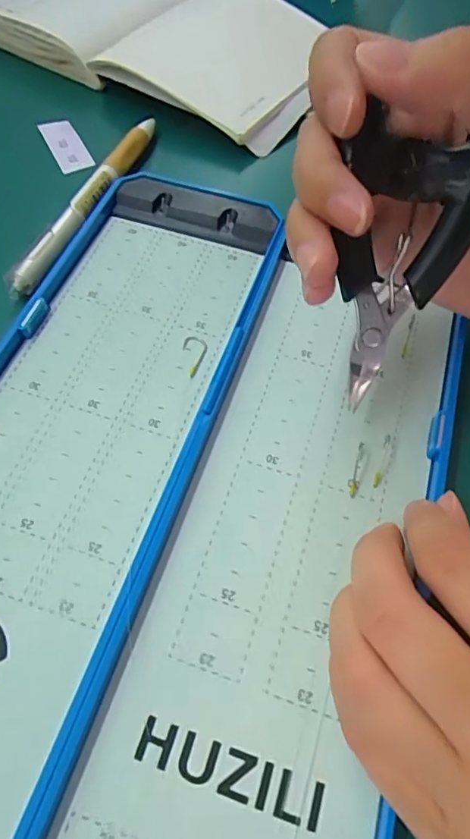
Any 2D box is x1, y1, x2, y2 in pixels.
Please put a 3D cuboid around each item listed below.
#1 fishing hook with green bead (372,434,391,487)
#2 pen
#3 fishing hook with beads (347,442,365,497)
[{"bbox_3d":[0.055,0.014,0.186,0.004,0.004,0.023,24,62,12],"label":"fishing hook with green bead"},{"bbox_3d":[-0.072,-0.112,0.253,0.010,0.010,0.132,20,61,8],"label":"pen"},{"bbox_3d":[0.045,0.018,0.185,0.004,0.004,0.022,20,61,9],"label":"fishing hook with beads"}]

